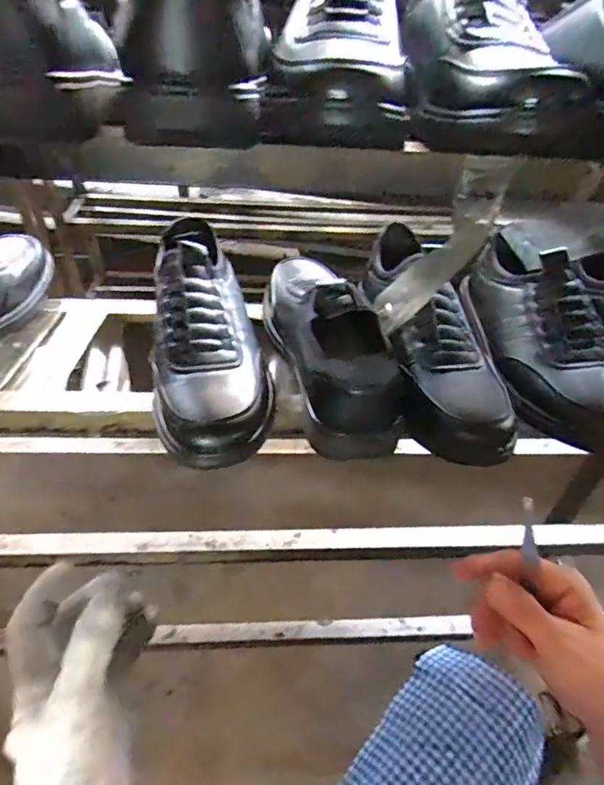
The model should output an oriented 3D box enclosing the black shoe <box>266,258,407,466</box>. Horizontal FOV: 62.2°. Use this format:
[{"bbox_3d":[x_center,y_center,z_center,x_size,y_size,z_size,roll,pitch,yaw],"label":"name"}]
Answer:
[{"bbox_3d":[0.028,-0.055,0.473,0.085,0.089,0.251,-6,43,-11],"label":"black shoe"}]

